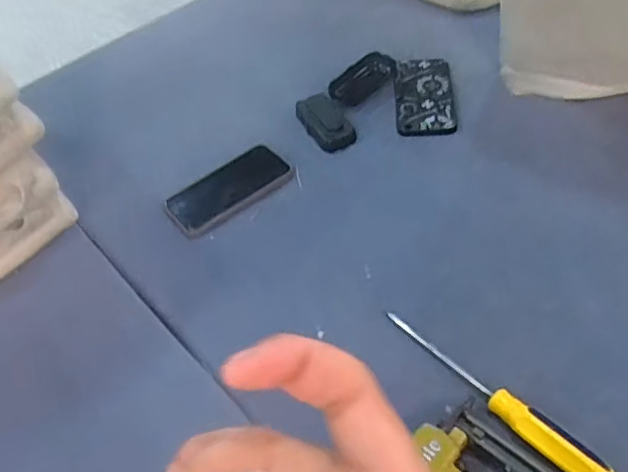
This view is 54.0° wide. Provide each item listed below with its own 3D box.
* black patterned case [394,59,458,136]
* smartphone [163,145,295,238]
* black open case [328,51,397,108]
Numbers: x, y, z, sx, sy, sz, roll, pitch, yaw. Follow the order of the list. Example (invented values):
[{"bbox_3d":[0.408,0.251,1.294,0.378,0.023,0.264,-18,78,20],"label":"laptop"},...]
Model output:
[{"bbox_3d":[0.158,-0.202,0.875,0.082,0.011,0.159,-1,50,6],"label":"black patterned case"},{"bbox_3d":[-0.110,-0.062,0.800,0.162,0.009,0.087,-33,54,-21],"label":"smartphone"},{"bbox_3d":[0.072,-0.233,0.905,0.057,0.019,0.115,33,60,29],"label":"black open case"}]

